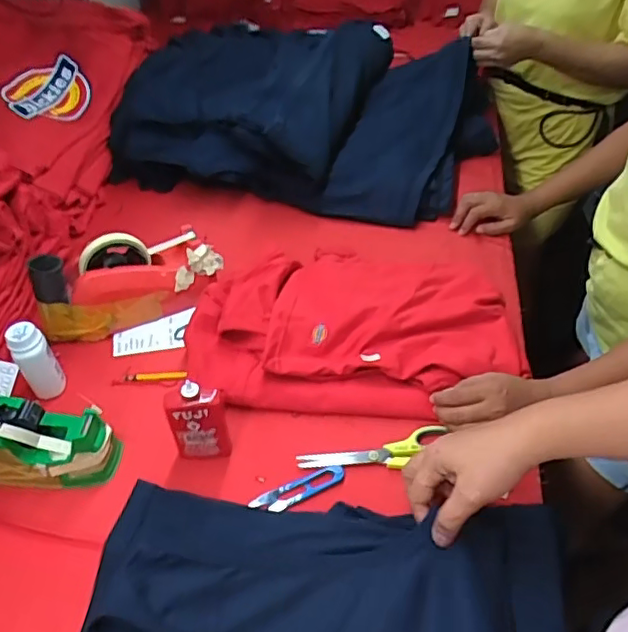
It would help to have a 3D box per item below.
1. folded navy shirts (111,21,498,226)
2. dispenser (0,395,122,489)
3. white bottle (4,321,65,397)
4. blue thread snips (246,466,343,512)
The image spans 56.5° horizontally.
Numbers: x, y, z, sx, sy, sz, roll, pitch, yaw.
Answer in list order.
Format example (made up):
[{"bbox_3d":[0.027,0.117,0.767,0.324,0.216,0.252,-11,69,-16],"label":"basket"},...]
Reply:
[{"bbox_3d":[-0.020,-0.357,1.035,0.635,0.183,0.356,6,45,13],"label":"folded navy shirts"},{"bbox_3d":[-0.311,0.108,0.597,0.178,0.150,0.067,-1,44,6],"label":"dispenser"},{"bbox_3d":[-0.325,0.055,0.684,0.039,0.101,0.032,-35,50,-26],"label":"white bottle"},{"bbox_3d":[-0.016,0.181,0.614,0.101,0.006,0.028,-23,46,-16],"label":"blue thread snips"}]

